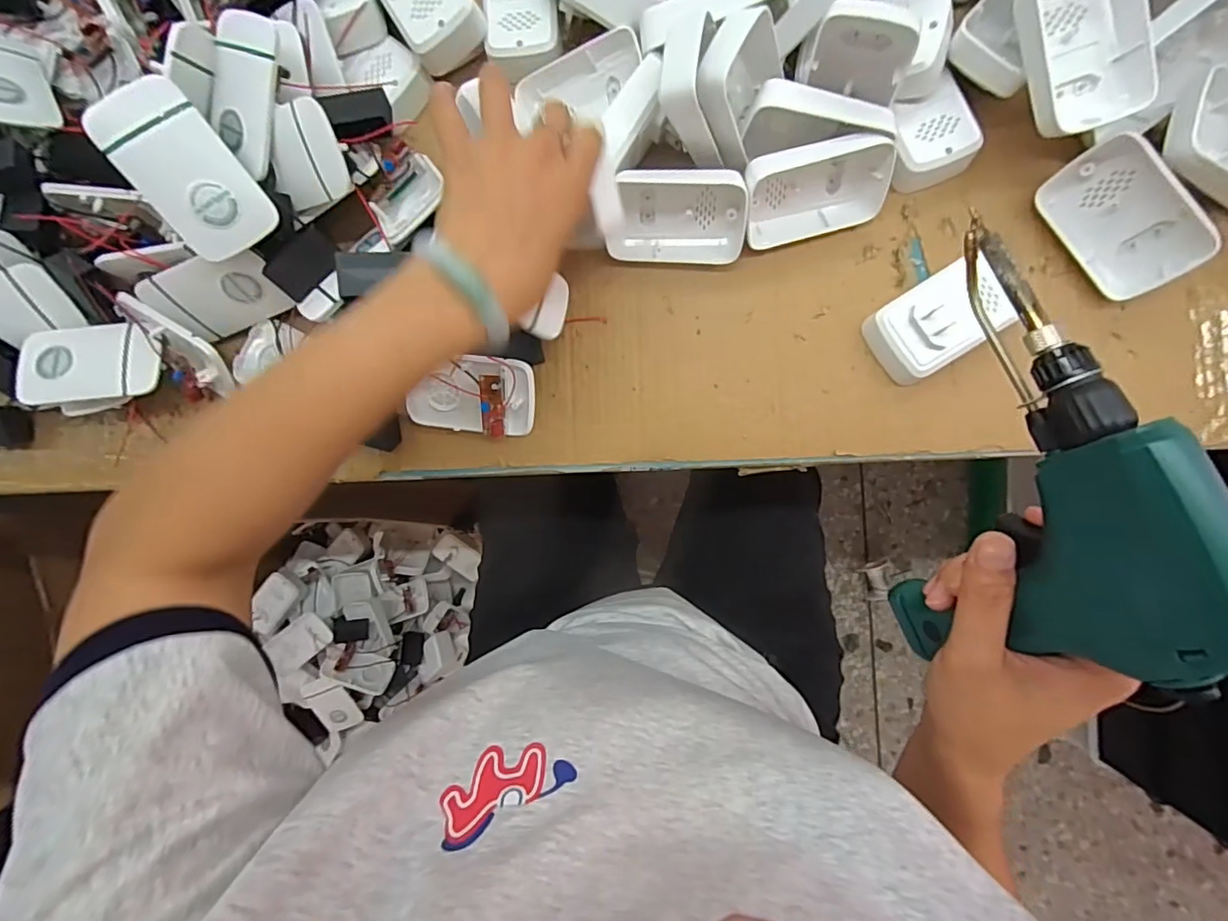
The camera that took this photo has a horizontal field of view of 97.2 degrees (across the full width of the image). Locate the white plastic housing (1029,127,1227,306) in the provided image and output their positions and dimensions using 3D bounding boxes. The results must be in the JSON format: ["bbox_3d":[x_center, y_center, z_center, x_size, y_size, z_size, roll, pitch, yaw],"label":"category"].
[{"bbox_3d":[0.328,-0.156,0.350,0.026,0.058,0.095,-32,84,-28],"label":"white plastic housing"}]

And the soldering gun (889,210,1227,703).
[{"bbox_3d":[0.182,-0.005,0.241,0.050,0.144,0.177,-4,88,5],"label":"soldering gun"}]

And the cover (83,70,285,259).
[{"bbox_3d":[-0.270,-0.183,0.342,0.060,0.014,0.101,-40,113,-8],"label":"cover"}]

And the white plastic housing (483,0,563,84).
[{"bbox_3d":[-0.069,-0.333,0.399,0.055,0.028,0.086,-5,88,5],"label":"white plastic housing"}]

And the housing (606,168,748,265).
[{"bbox_3d":[0.046,-0.170,0.381,0.091,0.059,0.026,5,45,5],"label":"housing"}]

